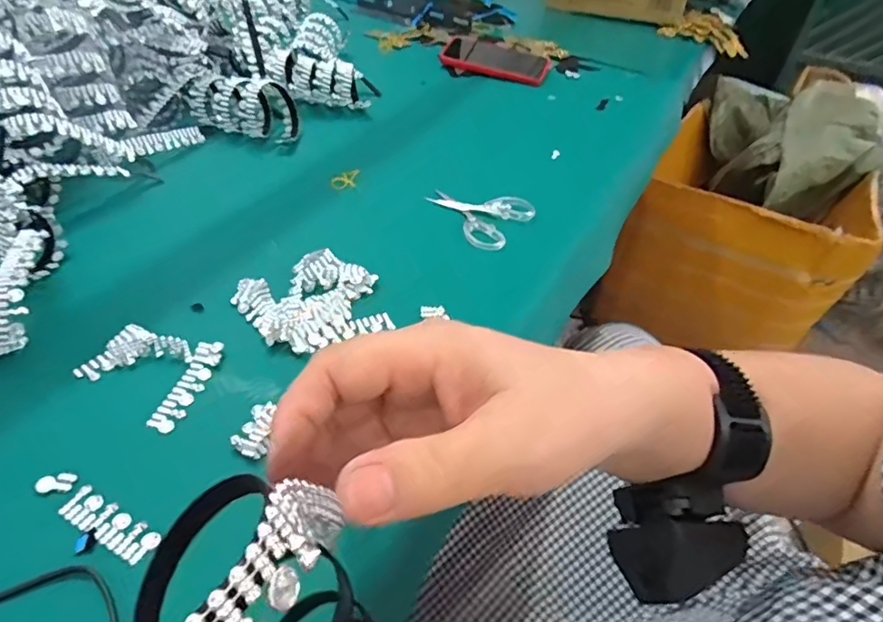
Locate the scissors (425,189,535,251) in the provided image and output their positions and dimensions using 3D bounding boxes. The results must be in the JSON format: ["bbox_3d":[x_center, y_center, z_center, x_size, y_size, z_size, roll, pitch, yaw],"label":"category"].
[{"bbox_3d":[0.035,-0.106,0.590,0.110,0.017,0.084,29,49,23],"label":"scissors"}]

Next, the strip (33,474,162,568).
[{"bbox_3d":[-0.208,0.121,0.331,0.089,0.004,0.020,23,47,18],"label":"strip"}]

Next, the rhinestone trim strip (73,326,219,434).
[{"bbox_3d":[-0.210,0.038,0.410,0.093,0.017,0.074,25,47,20],"label":"rhinestone trim strip"}]

